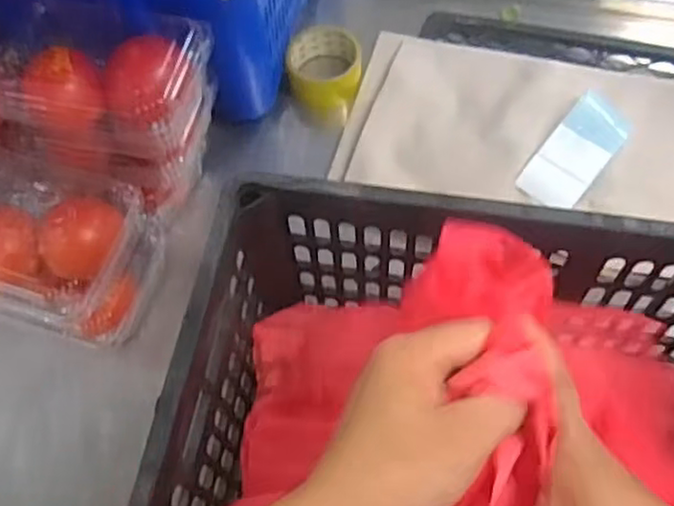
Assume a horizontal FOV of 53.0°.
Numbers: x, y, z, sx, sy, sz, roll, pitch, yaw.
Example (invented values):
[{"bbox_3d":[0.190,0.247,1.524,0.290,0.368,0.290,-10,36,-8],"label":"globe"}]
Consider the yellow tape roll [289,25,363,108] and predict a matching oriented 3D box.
[{"bbox_3d":[-0.014,-0.225,0.808,0.084,0.054,0.084,-1,62,2],"label":"yellow tape roll"}]

